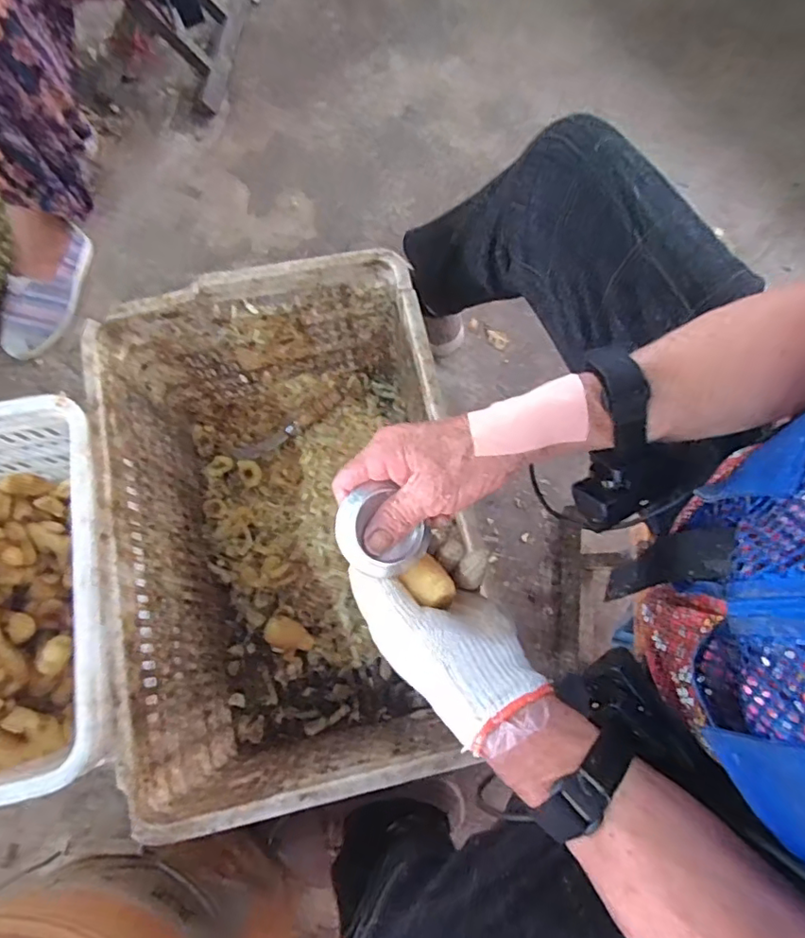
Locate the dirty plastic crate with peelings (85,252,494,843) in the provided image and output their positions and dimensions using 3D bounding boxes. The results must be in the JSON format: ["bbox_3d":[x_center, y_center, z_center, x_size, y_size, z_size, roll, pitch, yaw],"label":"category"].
[{"bbox_3d":[-0.112,0.070,0.667,0.338,0.282,0.511,-13,73,-3],"label":"dirty plastic crate with peelings"}]

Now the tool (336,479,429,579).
[{"bbox_3d":[-0.016,0.042,0.365,0.048,0.027,0.059,-44,94,-6],"label":"tool"}]

